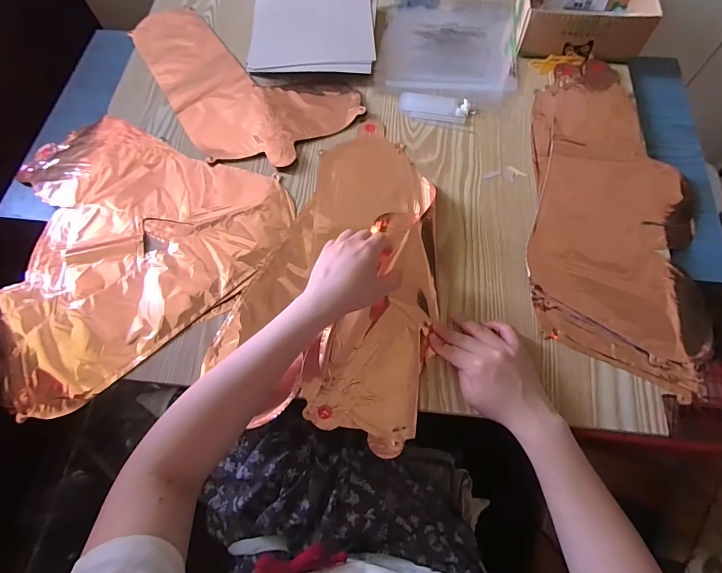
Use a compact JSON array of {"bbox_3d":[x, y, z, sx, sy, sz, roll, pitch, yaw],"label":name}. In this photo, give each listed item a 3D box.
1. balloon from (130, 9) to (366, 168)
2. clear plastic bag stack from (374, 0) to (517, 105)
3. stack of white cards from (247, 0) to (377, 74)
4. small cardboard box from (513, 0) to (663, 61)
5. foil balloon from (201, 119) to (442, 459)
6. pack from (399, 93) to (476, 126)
[{"bbox_3d":[-0.220,-0.325,0.636,0.417,0.005,0.209,40,74,17],"label":"balloon"},{"bbox_3d":[0.141,-0.396,0.661,0.209,0.016,0.233,7,67,5],"label":"clear plastic bag stack"},{"bbox_3d":[-0.074,-0.407,0.648,0.192,0.026,0.162,3,67,4],"label":"stack of white cards"},{"bbox_3d":[0.336,-0.417,0.619,0.183,0.067,0.140,8,68,6],"label":"small cardboard box"},{"bbox_3d":[-0.015,-0.038,0.500,0.238,0.045,0.409,14,68,8],"label":"foil balloon"},{"bbox_3d":[0.110,-0.263,0.596,0.106,0.010,0.043,15,68,8],"label":"pack"}]

